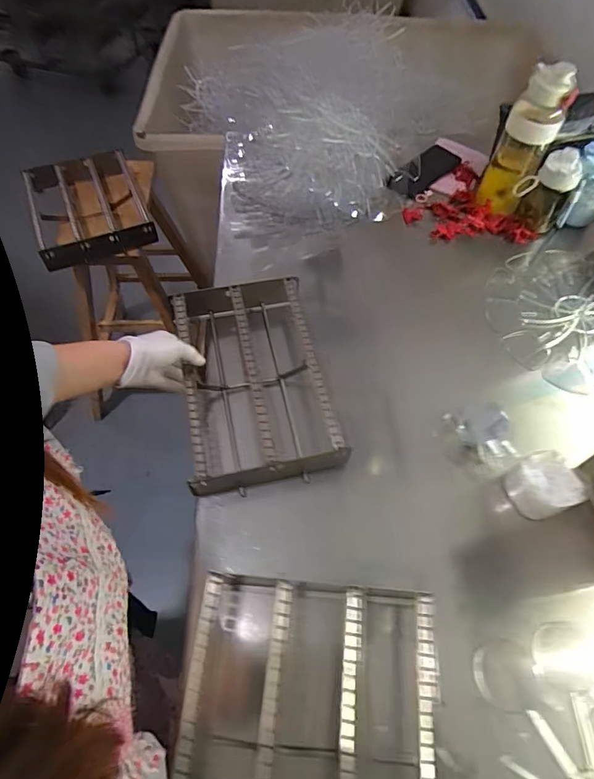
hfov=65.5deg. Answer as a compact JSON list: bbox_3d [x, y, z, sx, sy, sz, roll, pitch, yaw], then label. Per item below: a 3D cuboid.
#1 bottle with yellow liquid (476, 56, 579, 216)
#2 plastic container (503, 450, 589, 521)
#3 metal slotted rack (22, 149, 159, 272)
[{"bbox_3d":[0.409,-0.440,0.846,0.090,0.247,0.075,27,62,14],"label":"bottle with yellow liquid"},{"bbox_3d":[0.324,0.130,0.613,0.079,0.055,0.073,-20,61,-14],"label":"plastic container"},{"bbox_3d":[-0.483,-0.423,1.079,0.247,0.064,0.315,-19,61,-13],"label":"metal slotted rack"}]

